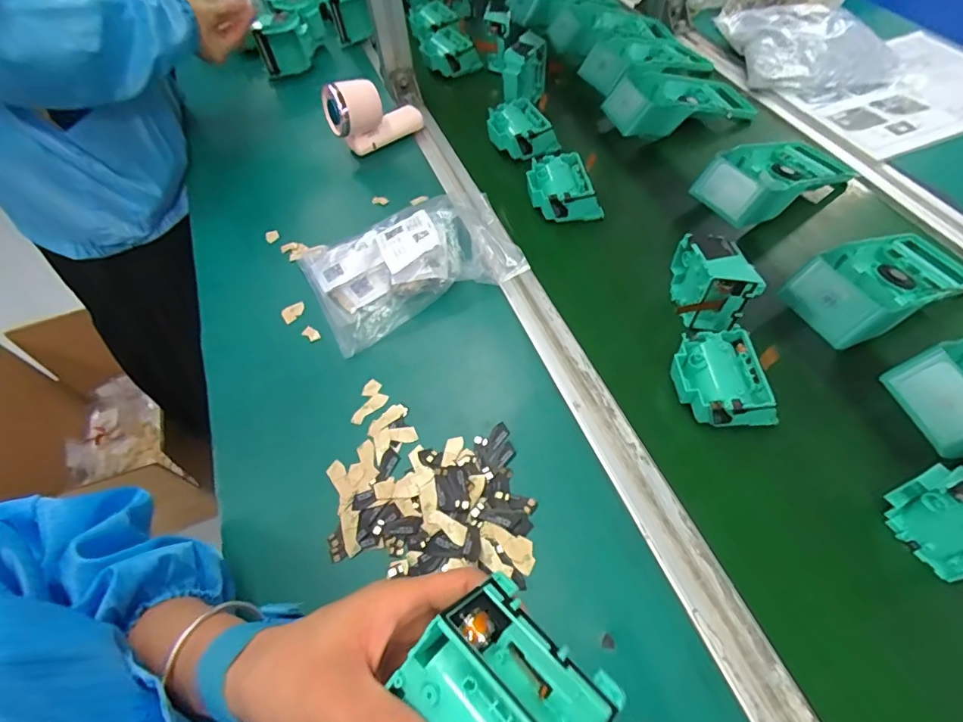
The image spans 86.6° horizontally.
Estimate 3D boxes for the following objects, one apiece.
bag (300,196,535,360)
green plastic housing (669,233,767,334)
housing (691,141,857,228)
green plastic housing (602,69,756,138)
[{"bbox_3d":[-0.072,-0.114,0.530,0.213,0.054,0.145,-25,58,-12],"label":"bag"},{"bbox_3d":[0.211,-0.074,0.469,0.061,0.073,0.067,5,57,8],"label":"green plastic housing"},{"bbox_3d":[0.328,-0.210,0.568,0.186,0.046,0.089,-30,59,-14],"label":"housing"},{"bbox_3d":[0.261,-0.336,0.672,0.195,0.061,0.101,-18,56,-7],"label":"green plastic housing"}]

